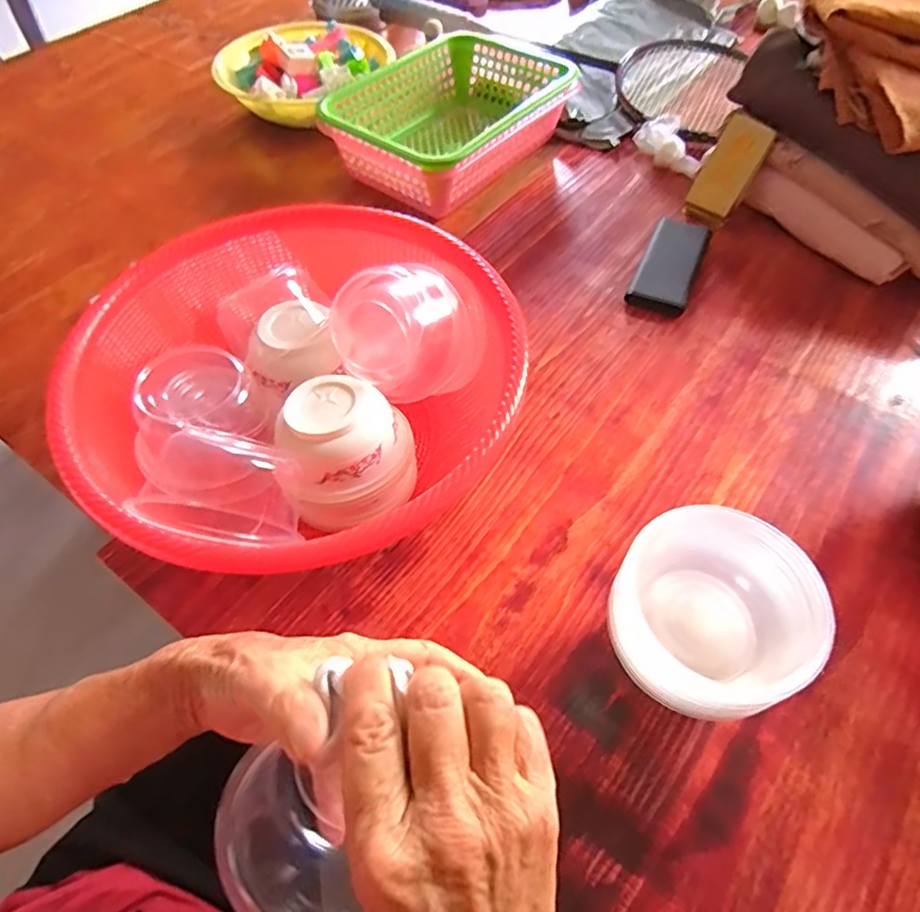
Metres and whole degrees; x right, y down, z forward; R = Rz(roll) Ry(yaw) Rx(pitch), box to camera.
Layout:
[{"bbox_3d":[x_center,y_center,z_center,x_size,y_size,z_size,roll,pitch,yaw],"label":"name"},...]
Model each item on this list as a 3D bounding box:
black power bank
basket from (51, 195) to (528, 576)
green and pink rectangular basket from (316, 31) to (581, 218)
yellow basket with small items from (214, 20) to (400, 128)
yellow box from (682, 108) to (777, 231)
[{"bbox_3d":[0.238,-0.217,0.652,0.062,0.017,0.149,21,60,15],"label":"black power bank"},{"bbox_3d":[-0.125,-0.045,0.482,0.334,0.126,0.334,10,57,8],"label":"basket"},{"bbox_3d":[-0.006,-0.432,0.747,0.207,0.093,0.299,35,64,22],"label":"green and pink rectangular basket"},{"bbox_3d":[-0.228,-0.562,0.849,0.213,0.076,0.243,36,65,22],"label":"yellow basket with small items"},{"bbox_3d":[0.315,-0.334,0.681,0.058,0.116,0.020,34,30,19],"label":"yellow box"}]

